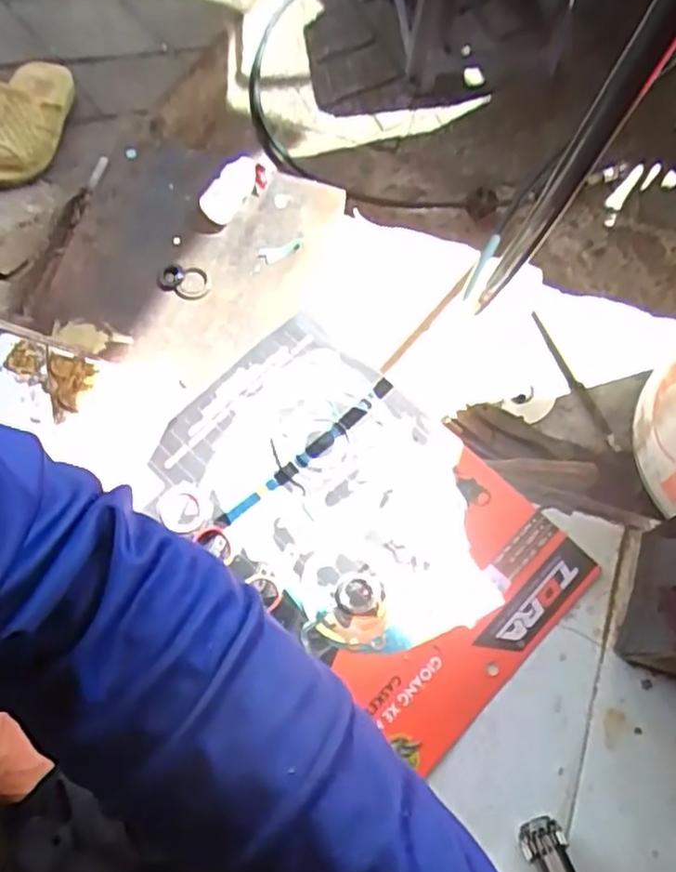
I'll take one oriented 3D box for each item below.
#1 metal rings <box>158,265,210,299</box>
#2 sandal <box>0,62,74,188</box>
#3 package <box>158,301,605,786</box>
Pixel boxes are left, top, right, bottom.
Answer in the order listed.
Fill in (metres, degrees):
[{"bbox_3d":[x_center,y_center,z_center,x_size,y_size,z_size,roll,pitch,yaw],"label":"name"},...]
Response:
[{"bbox_3d":[-0.171,-0.176,0.803,0.063,0.020,0.039,27,73,8],"label":"metal rings"},{"bbox_3d":[-0.428,-0.434,0.945,0.115,0.065,0.295,-2,51,-1],"label":"sandal"},{"bbox_3d":[0.019,0.070,0.611,0.352,0.008,0.223,41,76,12],"label":"package"}]

